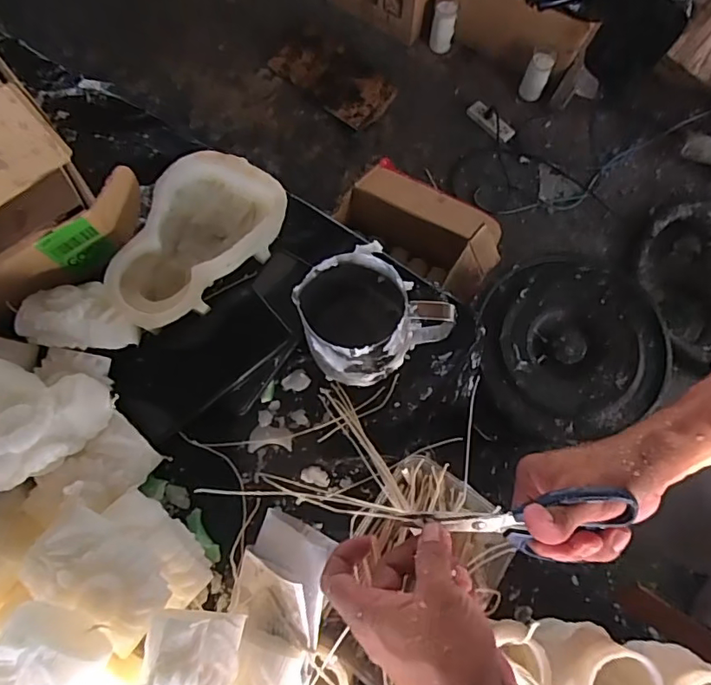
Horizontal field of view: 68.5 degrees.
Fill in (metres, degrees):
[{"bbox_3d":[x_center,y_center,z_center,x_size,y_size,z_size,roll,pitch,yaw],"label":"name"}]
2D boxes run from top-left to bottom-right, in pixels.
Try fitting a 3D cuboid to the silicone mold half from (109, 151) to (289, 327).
[{"bbox_3d":[-0.158,-0.099,0.497,0.111,0.047,0.179,41,77,11],"label":"silicone mold half"}]

